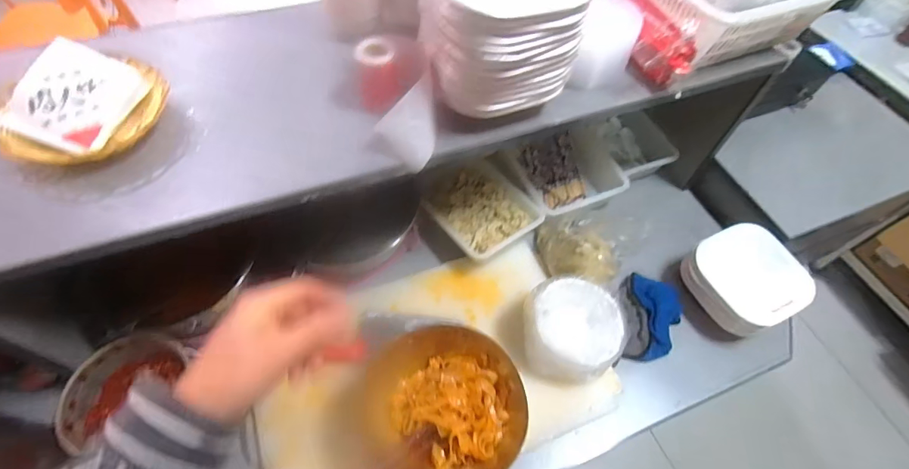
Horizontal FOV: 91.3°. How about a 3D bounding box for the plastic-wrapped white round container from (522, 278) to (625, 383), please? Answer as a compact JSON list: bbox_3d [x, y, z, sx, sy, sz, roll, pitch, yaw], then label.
[{"bbox_3d":[0.199,0.162,0.761,0.154,0.109,0.156,1,58,-2],"label":"plastic-wrapped white round container"}]

